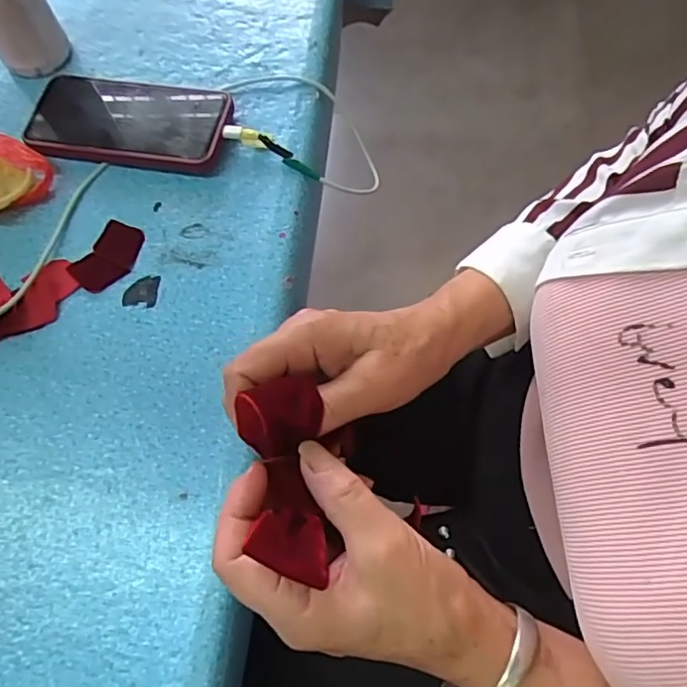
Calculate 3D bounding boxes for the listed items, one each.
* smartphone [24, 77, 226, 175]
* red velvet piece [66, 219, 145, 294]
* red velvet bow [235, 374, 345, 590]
[{"bbox_3d":[-0.175,-0.181,0.475,0.157,0.019,0.080,9,68,6],"label":"smartphone"},{"bbox_3d":[-0.177,-0.067,0.435,0.041,0.009,0.058,30,72,14],"label":"red velvet piece"},{"bbox_3d":[-0.025,0.060,0.266,0.036,0.032,0.089,-9,64,-2],"label":"red velvet bow"}]

